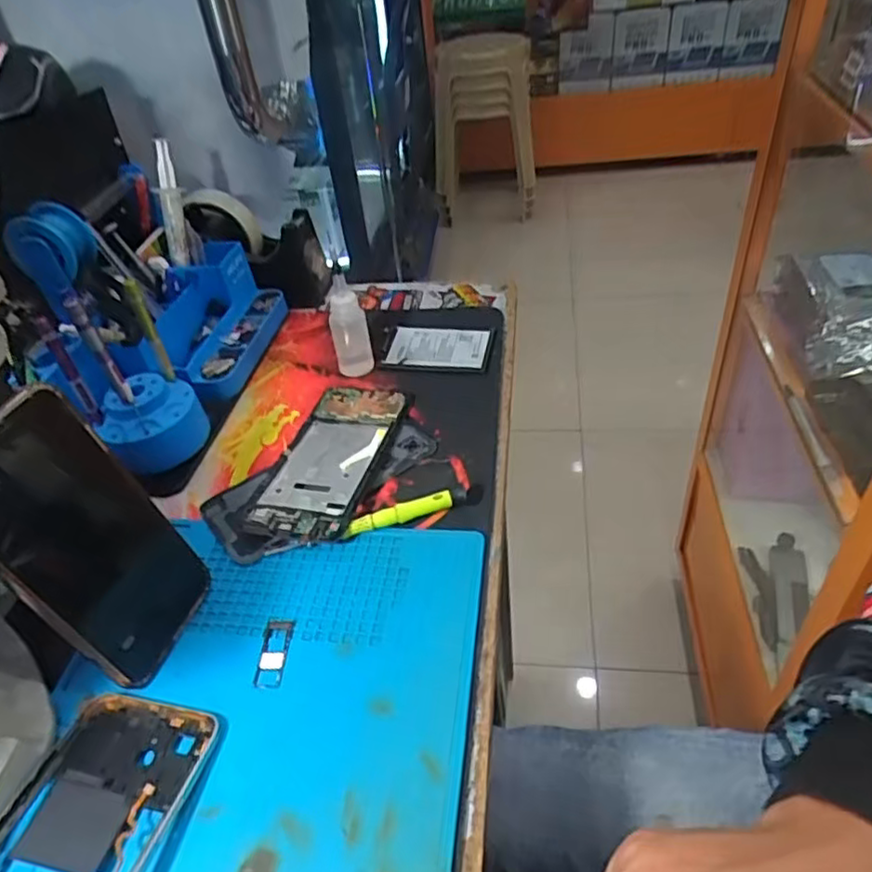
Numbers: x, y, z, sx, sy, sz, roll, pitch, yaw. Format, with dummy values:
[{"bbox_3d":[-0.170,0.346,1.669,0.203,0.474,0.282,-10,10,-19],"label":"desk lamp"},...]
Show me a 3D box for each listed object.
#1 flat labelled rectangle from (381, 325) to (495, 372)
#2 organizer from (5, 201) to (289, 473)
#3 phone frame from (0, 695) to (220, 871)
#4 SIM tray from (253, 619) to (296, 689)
[{"bbox_3d":[0.001,-0.079,0.581,0.096,0.009,0.059,2,42,10],"label":"flat labelled rectangle"},{"bbox_3d":[-0.234,-0.104,0.536,0.135,0.151,0.242,4,43,13],"label":"organizer"},{"bbox_3d":[-0.166,0.190,0.285,0.077,0.008,0.166,7,34,13],"label":"phone frame"},{"bbox_3d":[-0.091,0.120,0.369,0.016,0.004,0.042,-2,42,6],"label":"SIM tray"}]

